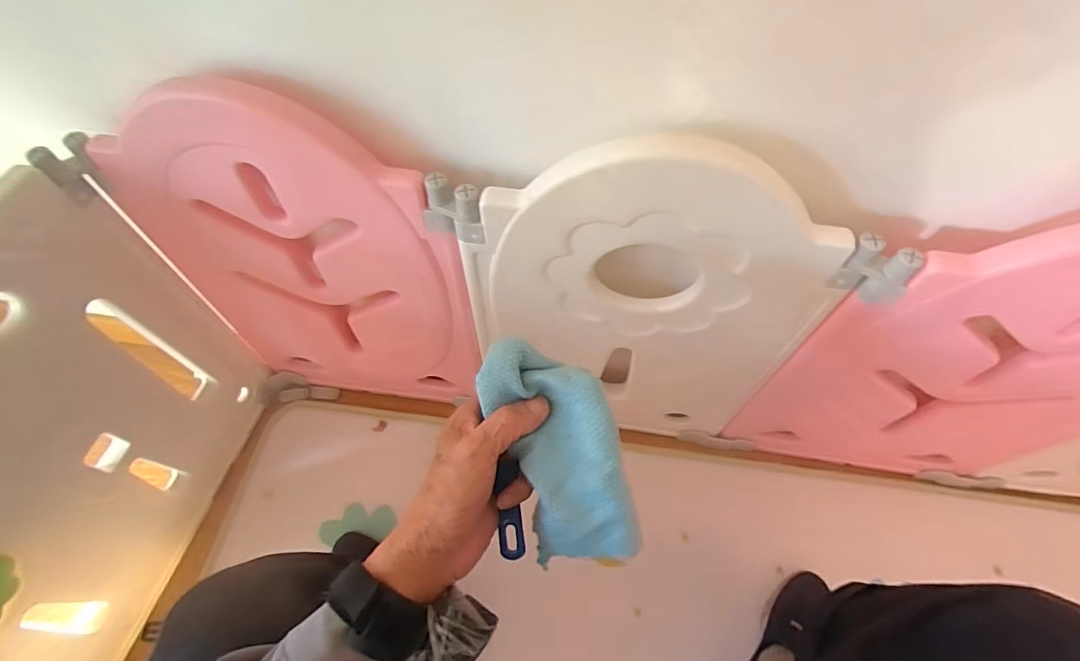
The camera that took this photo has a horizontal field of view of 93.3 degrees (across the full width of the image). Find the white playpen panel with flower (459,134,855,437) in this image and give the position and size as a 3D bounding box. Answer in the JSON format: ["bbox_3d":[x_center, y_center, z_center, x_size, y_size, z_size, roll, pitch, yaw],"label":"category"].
[{"bbox_3d":[0.114,0.000,0.652,0.399,0.547,0.034,8,58,3],"label":"white playpen panel with flower"}]

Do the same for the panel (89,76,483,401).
[{"bbox_3d":[-0.300,-0.051,0.710,0.420,0.600,0.053,12,59,5],"label":"panel"}]

